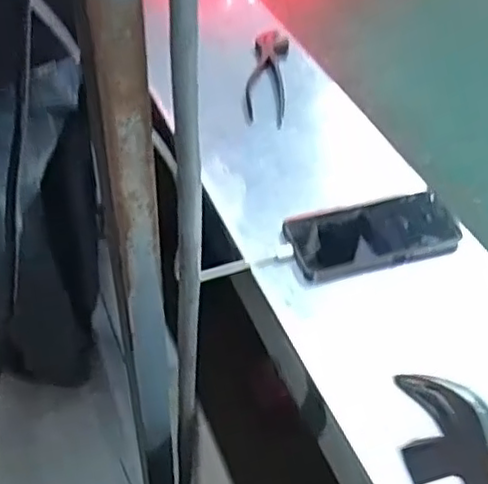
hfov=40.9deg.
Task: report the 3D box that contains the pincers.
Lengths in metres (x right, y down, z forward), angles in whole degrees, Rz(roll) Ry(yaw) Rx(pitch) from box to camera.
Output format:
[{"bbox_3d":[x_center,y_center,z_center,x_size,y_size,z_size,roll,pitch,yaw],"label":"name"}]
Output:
[{"bbox_3d":[0.031,-0.219,0.861,0.051,0.022,0.191,5,46,3],"label":"pincers"}]

